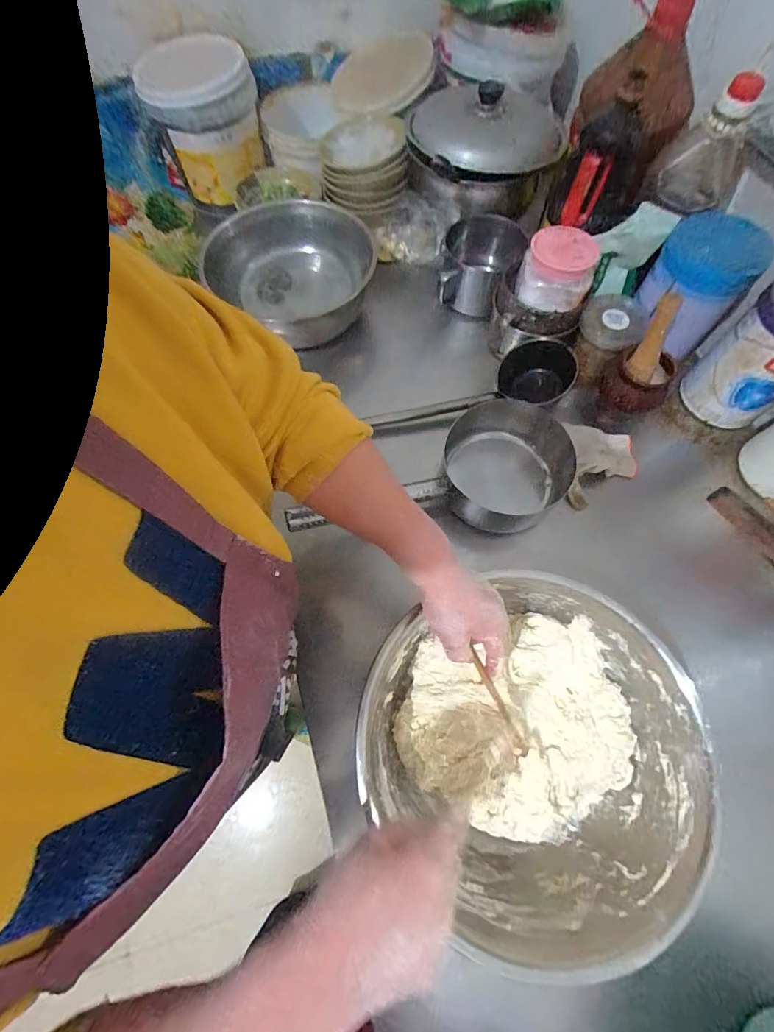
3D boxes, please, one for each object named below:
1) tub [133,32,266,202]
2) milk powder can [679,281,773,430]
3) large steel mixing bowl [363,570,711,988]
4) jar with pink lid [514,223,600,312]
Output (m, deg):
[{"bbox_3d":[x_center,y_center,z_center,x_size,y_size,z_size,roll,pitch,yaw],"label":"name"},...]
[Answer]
[{"bbox_3d":[-0.366,-0.807,0.840,0.210,0.165,0.238,-18,69,-7],"label":"tub"},{"bbox_3d":[0.542,-0.225,0.587,0.111,0.191,0.120,0,68,0],"label":"milk powder can"},{"bbox_3d":[0.148,0.241,0.439,0.308,0.124,0.300,-27,70,-10],"label":"large steel mixing bowl"},{"bbox_3d":[0.247,-0.356,0.595,0.098,0.067,0.097,0,68,0],"label":"jar with pink lid"}]

